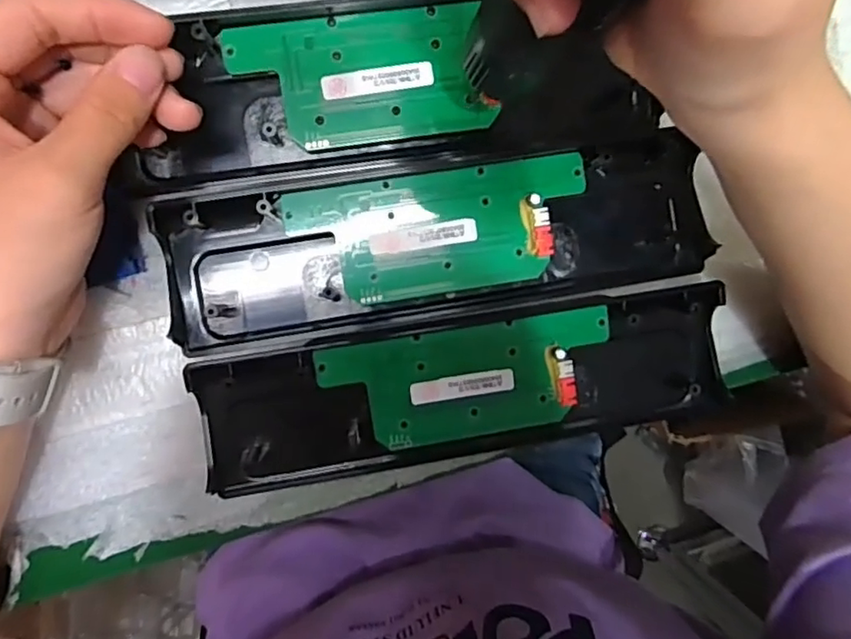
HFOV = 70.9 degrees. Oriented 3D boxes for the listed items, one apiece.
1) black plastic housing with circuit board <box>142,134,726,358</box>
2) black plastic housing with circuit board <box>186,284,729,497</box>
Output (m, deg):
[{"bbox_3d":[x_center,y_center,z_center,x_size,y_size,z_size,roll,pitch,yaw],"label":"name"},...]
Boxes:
[{"bbox_3d":[0.010,-0.037,0.277,0.252,0.013,0.070,-9,96,-6],"label":"black plastic housing with circuit board"},{"bbox_3d":[0.020,0.035,0.281,0.242,0.017,0.065,-9,96,-6],"label":"black plastic housing with circuit board"}]

